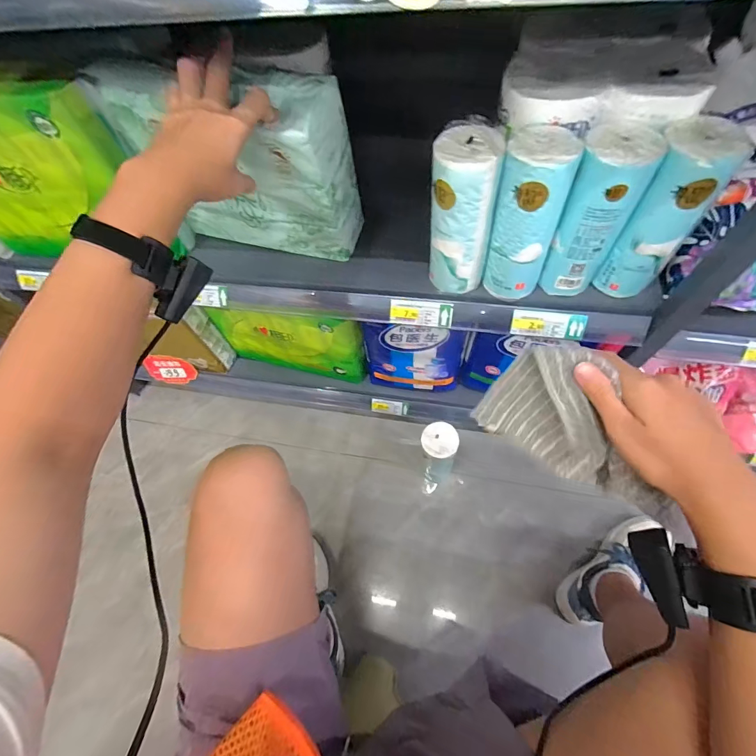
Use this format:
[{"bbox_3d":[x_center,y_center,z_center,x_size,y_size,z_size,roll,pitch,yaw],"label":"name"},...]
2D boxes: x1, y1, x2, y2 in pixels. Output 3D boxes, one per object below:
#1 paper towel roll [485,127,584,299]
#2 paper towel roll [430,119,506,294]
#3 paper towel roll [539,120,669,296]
[{"bbox_3d":[0.191,-0.199,0.474,0.083,0.198,0.083,-2,62,3],"label":"paper towel roll"},{"bbox_3d":[0.108,-0.208,0.483,0.079,0.191,0.080,5,63,7],"label":"paper towel roll"},{"bbox_3d":[0.268,-0.195,0.466,0.077,0.198,0.073,28,68,17],"label":"paper towel roll"}]

